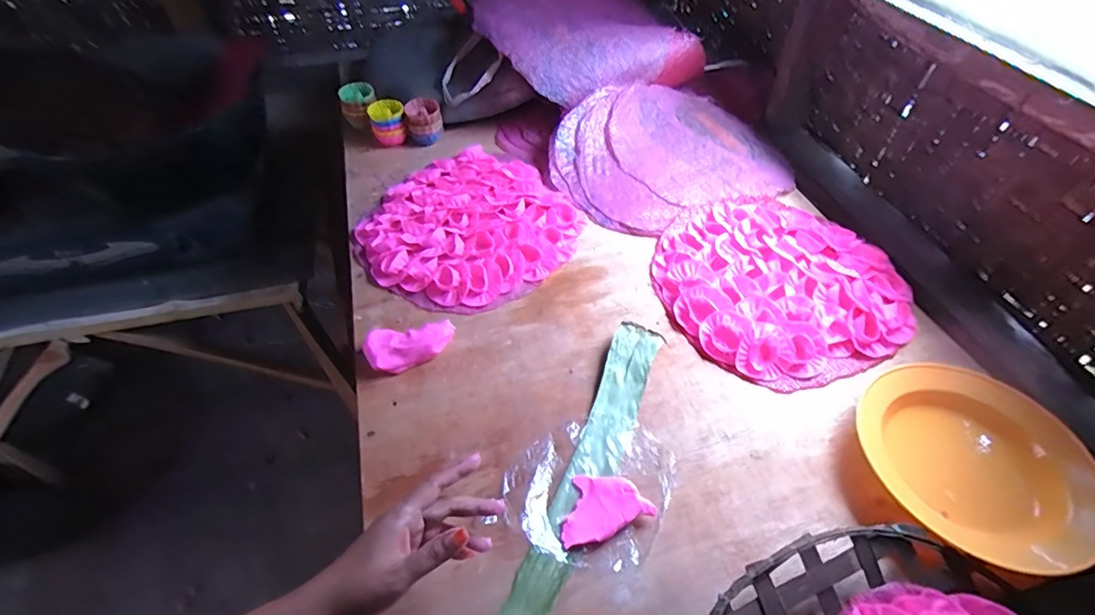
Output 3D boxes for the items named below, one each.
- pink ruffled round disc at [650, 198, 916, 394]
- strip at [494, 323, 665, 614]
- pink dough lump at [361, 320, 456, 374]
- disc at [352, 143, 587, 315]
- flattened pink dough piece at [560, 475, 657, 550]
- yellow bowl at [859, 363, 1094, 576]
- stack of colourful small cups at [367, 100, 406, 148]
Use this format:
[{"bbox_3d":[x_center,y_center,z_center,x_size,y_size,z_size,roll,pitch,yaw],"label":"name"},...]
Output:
[{"bbox_3d":[0.315,-0.042,0.694,0.305,0.032,0.316,0,50,0],"label":"pink ruffled round disc"},{"bbox_3d":[0.038,0.180,0.523,0.056,0.015,0.408,20,52,16],"label":"strip"},{"bbox_3d":[-0.170,0.049,0.617,0.109,0.035,0.054,-7,50,-6],"label":"pink dough lump"},{"bbox_3d":[-0.119,-0.129,0.761,0.311,0.022,0.299,1,54,-1],"label":"disc"},{"bbox_3d":[0.058,0.200,0.503,0.091,0.018,0.064,-7,50,-5],"label":"flattened pink dough piece"},{"bbox_3d":[0.427,0.161,0.513,0.186,0.066,0.215,-18,52,-16],"label":"yellow bowl"},{"bbox_3d":[-0.292,-0.338,0.914,0.062,0.065,0.059,-14,51,-12],"label":"stack of colourful small cups"}]

